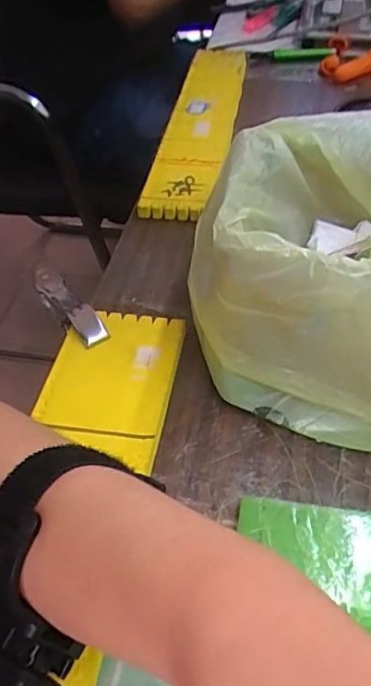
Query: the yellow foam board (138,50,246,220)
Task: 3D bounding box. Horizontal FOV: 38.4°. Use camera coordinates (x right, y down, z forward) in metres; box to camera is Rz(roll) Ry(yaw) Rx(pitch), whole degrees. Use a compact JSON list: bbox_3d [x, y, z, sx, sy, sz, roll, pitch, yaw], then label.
[{"bbox_3d":[0.019,-0.248,0.590,0.070,0.019,0.349,6,50,8],"label":"yellow foam board"}]

